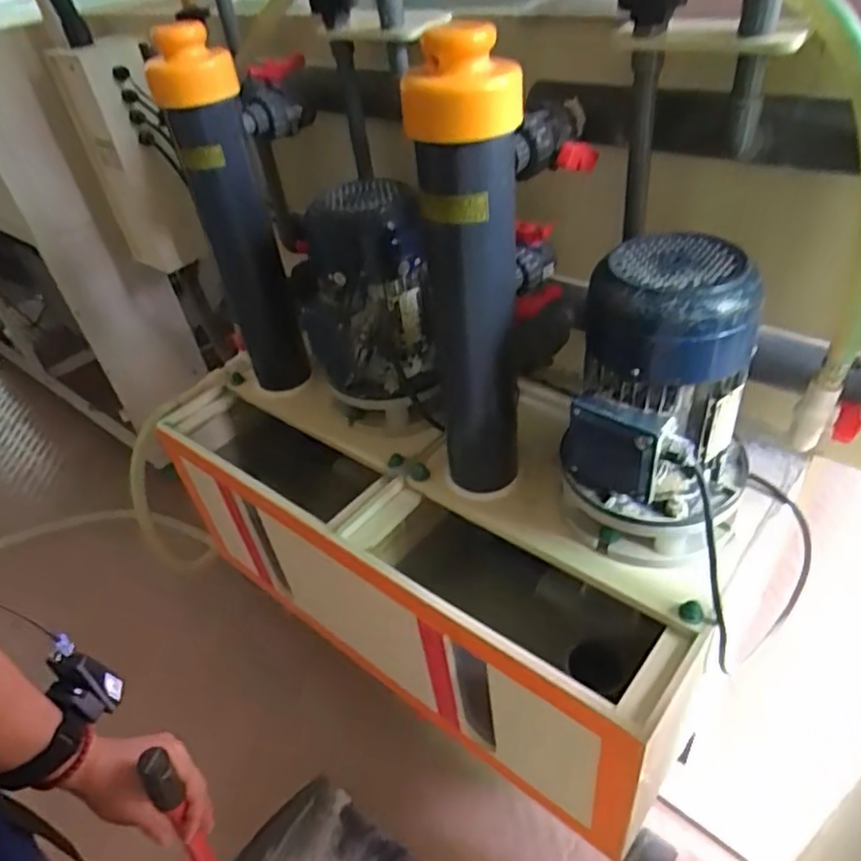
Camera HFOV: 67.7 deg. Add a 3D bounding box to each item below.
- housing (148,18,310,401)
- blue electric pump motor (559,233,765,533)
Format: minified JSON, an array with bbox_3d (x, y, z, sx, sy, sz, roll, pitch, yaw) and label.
[{"bbox_3d":[-0.268,-0.269,0.894,0.106,0.467,0.107,-14,43,-10],"label":"housing"},{"bbox_3d":[0.226,-0.033,0.608,0.161,0.244,0.141,18,46,23],"label":"blue electric pump motor"}]

